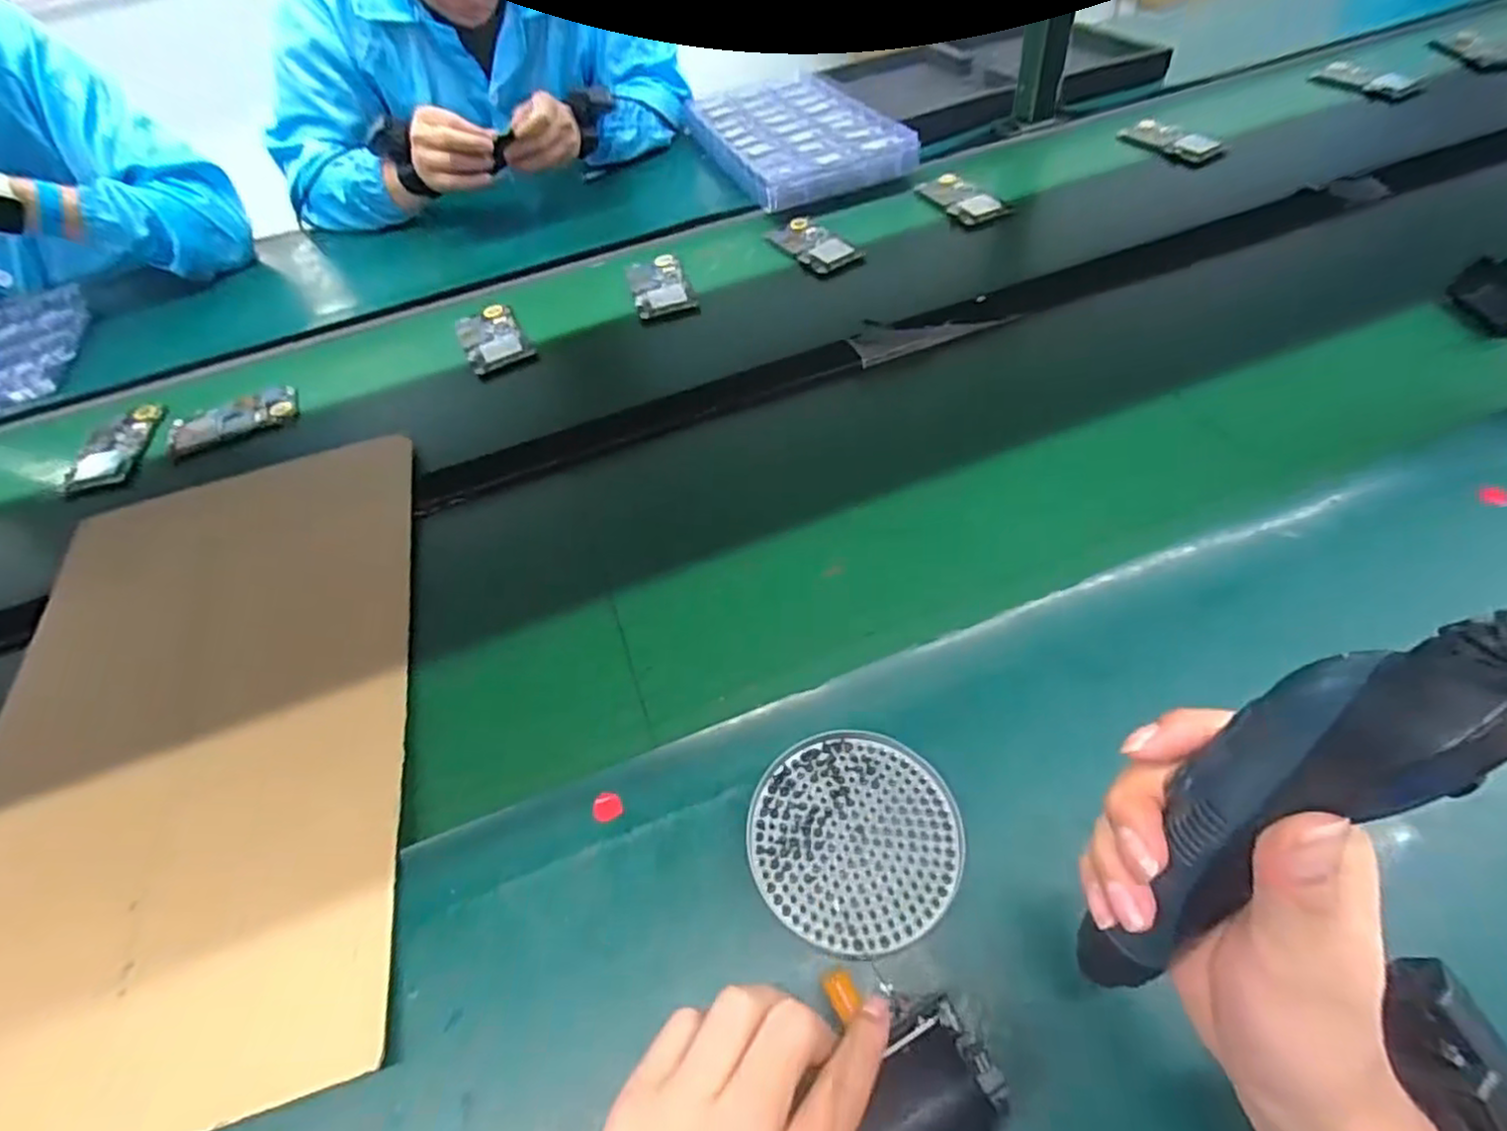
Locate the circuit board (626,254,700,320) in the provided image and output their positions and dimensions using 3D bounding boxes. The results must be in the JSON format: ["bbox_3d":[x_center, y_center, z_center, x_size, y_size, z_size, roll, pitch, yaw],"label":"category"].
[{"bbox_3d":[-0.106,-0.322,0.772,0.066,0.007,0.113,-15,54,-5],"label":"circuit board"}]

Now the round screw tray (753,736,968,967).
[{"bbox_3d":[0.056,0.152,0.382,0.112,0.017,0.113,-3,53,4],"label":"round screw tray"}]

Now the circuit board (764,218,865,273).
[{"bbox_3d":[0.066,-0.372,0.791,0.057,0.011,0.113,-34,56,-18],"label":"circuit board"}]

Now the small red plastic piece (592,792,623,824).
[{"bbox_3d":[-0.088,0.145,0.412,0.017,0.004,0.019,-26,56,-14],"label":"small red plastic piece"}]

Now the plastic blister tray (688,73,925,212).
[{"bbox_3d":[0.049,-0.602,0.939,0.226,0.036,0.364,-17,53,-6],"label":"plastic blister tray"}]

